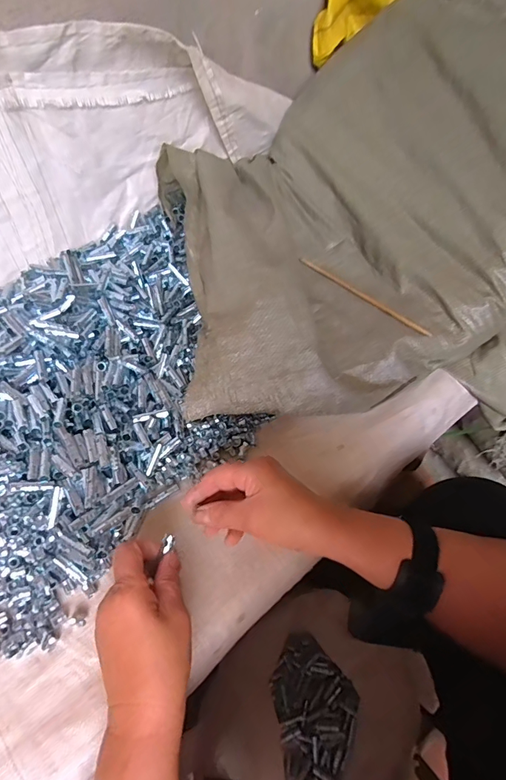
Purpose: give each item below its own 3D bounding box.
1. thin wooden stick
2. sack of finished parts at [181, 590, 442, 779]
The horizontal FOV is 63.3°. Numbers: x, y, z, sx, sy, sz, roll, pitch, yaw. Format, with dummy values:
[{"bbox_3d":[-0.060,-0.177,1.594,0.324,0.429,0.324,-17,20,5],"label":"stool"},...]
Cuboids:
[{"bbox_3d":[0.148,-0.131,0.566,0.213,0.010,0.011,38,63,24],"label":"thin wooden stick"},{"bbox_3d":[0.070,0.497,0.609,0.249,0.271,0.275,33,61,22],"label":"sack of finished parts"}]

